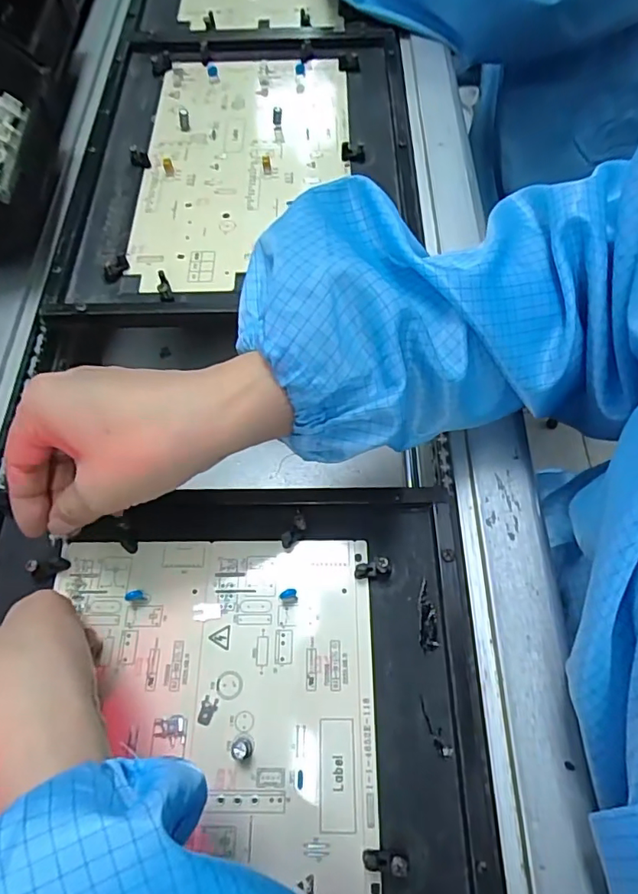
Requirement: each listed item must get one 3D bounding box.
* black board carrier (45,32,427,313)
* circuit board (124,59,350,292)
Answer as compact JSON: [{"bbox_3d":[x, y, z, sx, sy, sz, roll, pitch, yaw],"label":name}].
[{"bbox_3d":[-0.059,-0.250,0.454,0.272,0.017,0.341,0,63,-1],"label":"black board carrier"},{"bbox_3d":[-0.064,-0.245,0.454,0.175,0.013,0.281,-1,63,-1],"label":"circuit board"}]

